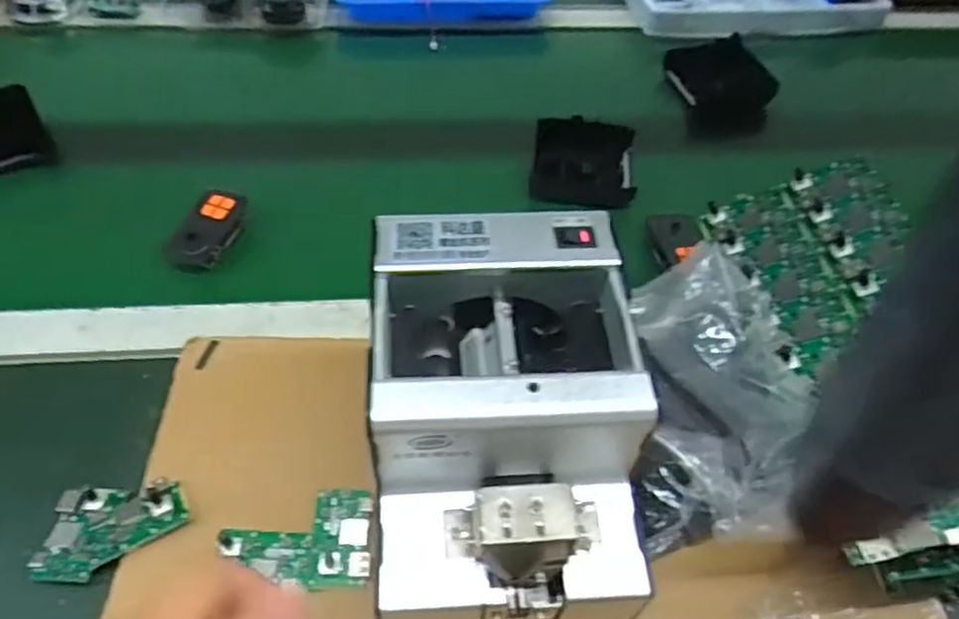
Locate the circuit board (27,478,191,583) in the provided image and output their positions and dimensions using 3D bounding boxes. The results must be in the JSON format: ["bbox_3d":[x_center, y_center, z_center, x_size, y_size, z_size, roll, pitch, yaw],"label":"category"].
[{"bbox_3d":[-0.205,0.121,0.391,0.077,0.021,0.051,-4,51,-6],"label":"circuit board"}]

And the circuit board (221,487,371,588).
[{"bbox_3d":[-0.100,0.126,0.388,0.078,0.016,0.052,-1,51,-3],"label":"circuit board"}]

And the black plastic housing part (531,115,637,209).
[{"bbox_3d":[0.093,-0.132,0.622,0.088,0.041,0.076,6,51,2],"label":"black plastic housing part"}]

